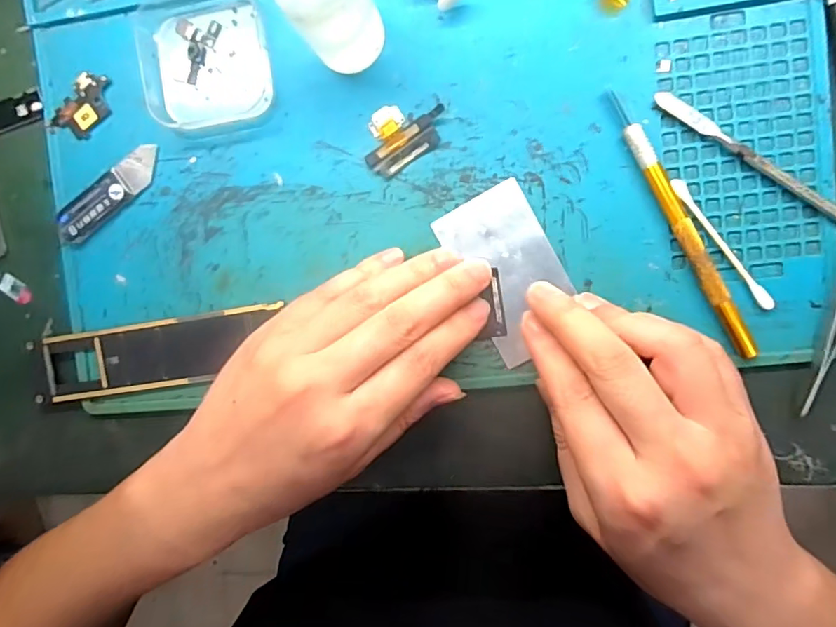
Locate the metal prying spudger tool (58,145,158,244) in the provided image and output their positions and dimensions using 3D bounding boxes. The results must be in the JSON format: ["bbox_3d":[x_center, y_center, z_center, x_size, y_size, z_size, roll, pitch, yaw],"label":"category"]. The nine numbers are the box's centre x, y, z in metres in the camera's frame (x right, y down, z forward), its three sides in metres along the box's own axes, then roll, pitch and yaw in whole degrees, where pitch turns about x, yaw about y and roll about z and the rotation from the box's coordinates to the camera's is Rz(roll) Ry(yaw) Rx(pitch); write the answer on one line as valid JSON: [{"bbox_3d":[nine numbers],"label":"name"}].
[{"bbox_3d":[-0.161,-0.062,0.273,0.066,0.007,0.018,-37,89,10],"label":"metal prying spudger tool"}]

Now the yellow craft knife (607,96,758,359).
[{"bbox_3d":[0.119,-0.040,0.235,0.009,0.009,0.131,-27,91,10],"label":"yellow craft knife"}]

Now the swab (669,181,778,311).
[{"bbox_3d":[0.136,-0.031,0.235,0.006,0.004,0.070,-37,89,10],"label":"swab"}]

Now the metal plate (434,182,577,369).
[{"bbox_3d":[0.044,-0.019,0.249,0.045,0.004,0.078,-29,90,10],"label":"metal plate"}]

